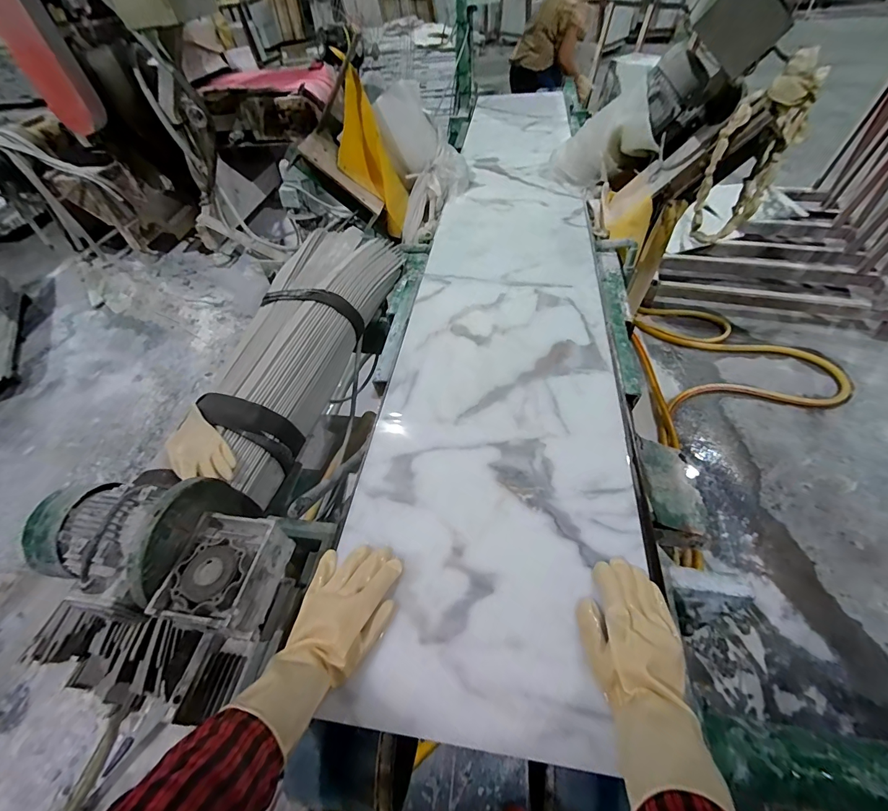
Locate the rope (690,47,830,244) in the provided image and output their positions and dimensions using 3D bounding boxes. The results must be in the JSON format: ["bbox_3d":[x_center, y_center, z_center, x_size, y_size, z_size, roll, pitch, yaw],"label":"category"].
[{"bbox_3d":[0.833,-0.666,1.080,0.168,0.408,0.178,28,58,25],"label":"rope"}]

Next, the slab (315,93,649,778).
[{"bbox_3d":[0.195,-0.458,1.128,0.441,0.027,2.134,4,51,9],"label":"slab"}]

